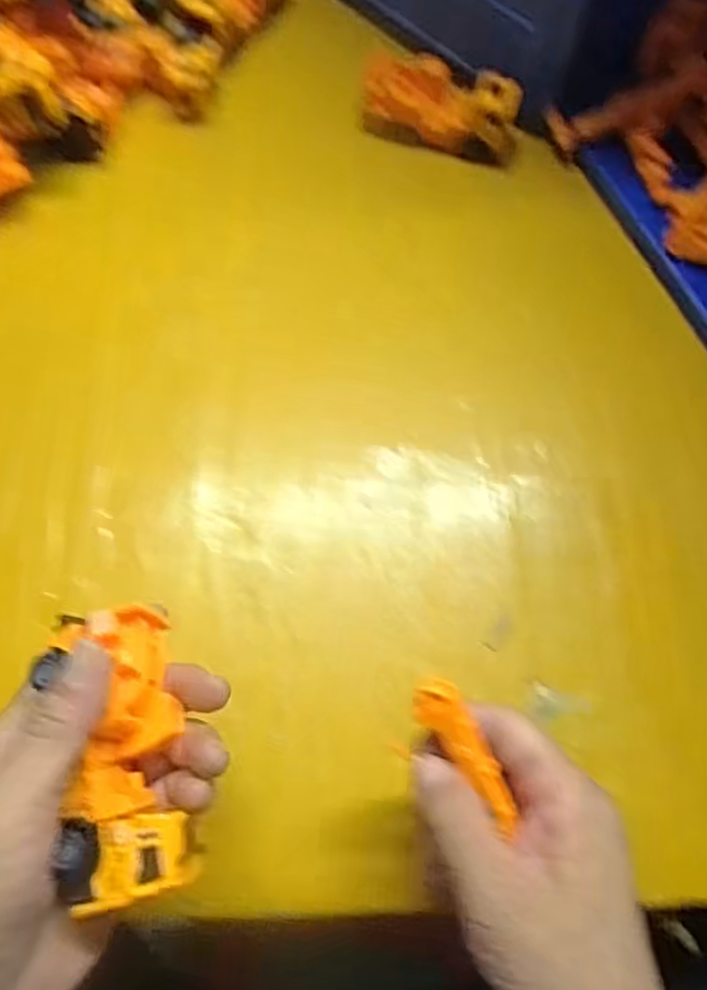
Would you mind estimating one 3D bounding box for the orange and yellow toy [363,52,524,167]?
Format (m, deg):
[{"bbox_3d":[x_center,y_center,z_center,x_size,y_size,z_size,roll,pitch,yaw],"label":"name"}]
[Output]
[{"bbox_3d":[0.059,-0.267,0.511,0.106,0.045,0.039,15,67,1],"label":"orange and yellow toy"}]

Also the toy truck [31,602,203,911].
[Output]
[{"bbox_3d":[-0.086,0.094,0.277,0.047,0.041,0.100,-7,68,-5],"label":"toy truck"}]

